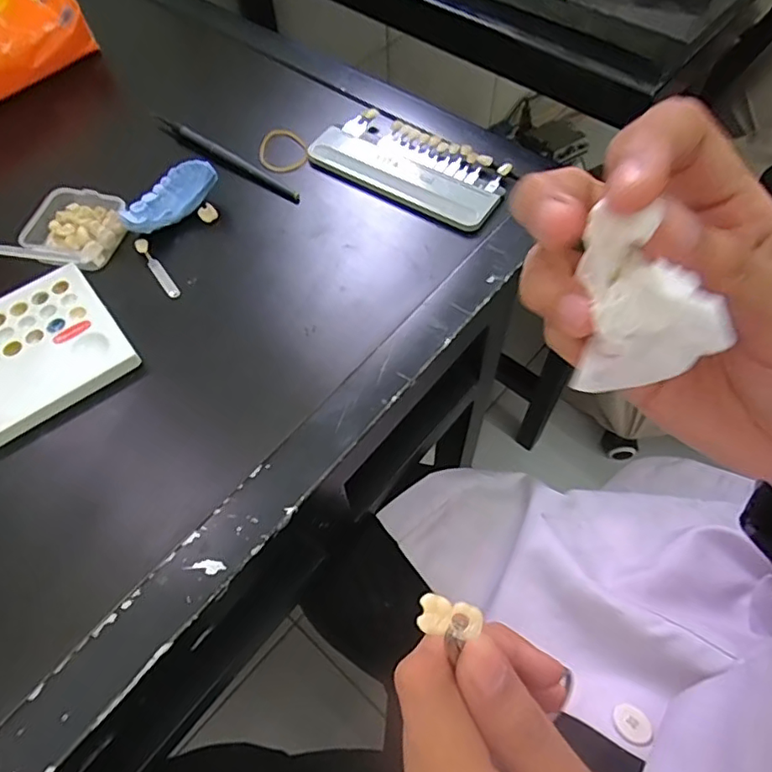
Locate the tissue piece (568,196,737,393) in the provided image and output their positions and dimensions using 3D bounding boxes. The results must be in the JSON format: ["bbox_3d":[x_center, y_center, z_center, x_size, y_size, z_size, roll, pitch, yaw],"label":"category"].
[{"bbox_3d":[0.064,-0.020,0.141,0.023,0.043,0.032,-7,60,-1],"label":"tissue piece"}]

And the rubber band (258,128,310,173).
[{"bbox_3d":[-0.082,-0.188,0.444,0.040,0.005,0.047,-11,60,-4],"label":"rubber band"}]

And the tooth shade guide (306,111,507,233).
[{"bbox_3d":[0.019,-0.165,0.418,0.144,0.008,0.071,29,65,18],"label":"tooth shade guide"}]

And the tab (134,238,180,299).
[{"bbox_3d":[-0.154,-0.079,0.374,0.009,0.005,0.058,-32,63,-16],"label":"tab"}]

